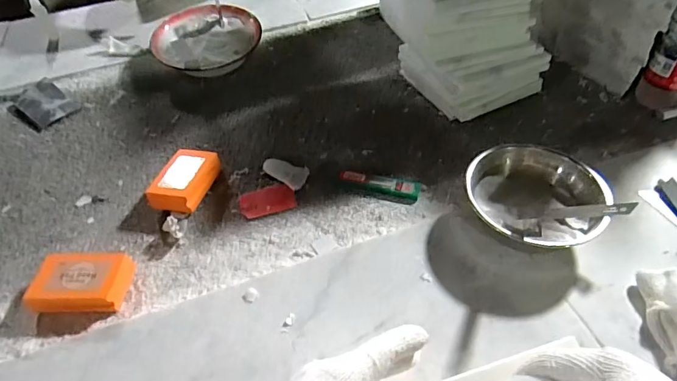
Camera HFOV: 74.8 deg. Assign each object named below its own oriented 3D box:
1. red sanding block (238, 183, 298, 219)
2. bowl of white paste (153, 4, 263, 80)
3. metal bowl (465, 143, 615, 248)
[{"bbox_3d":[-0.093,0.013,0.579,0.070,0.007,0.045,-15,48,-9],"label":"red sanding block"},{"bbox_3d":[-0.247,-0.278,0.819,0.184,0.068,0.168,-35,54,-25],"label":"bowl of white paste"},{"bbox_3d":[0.217,0.012,0.502,0.129,0.064,0.144,-31,53,-22],"label":"metal bowl"}]

